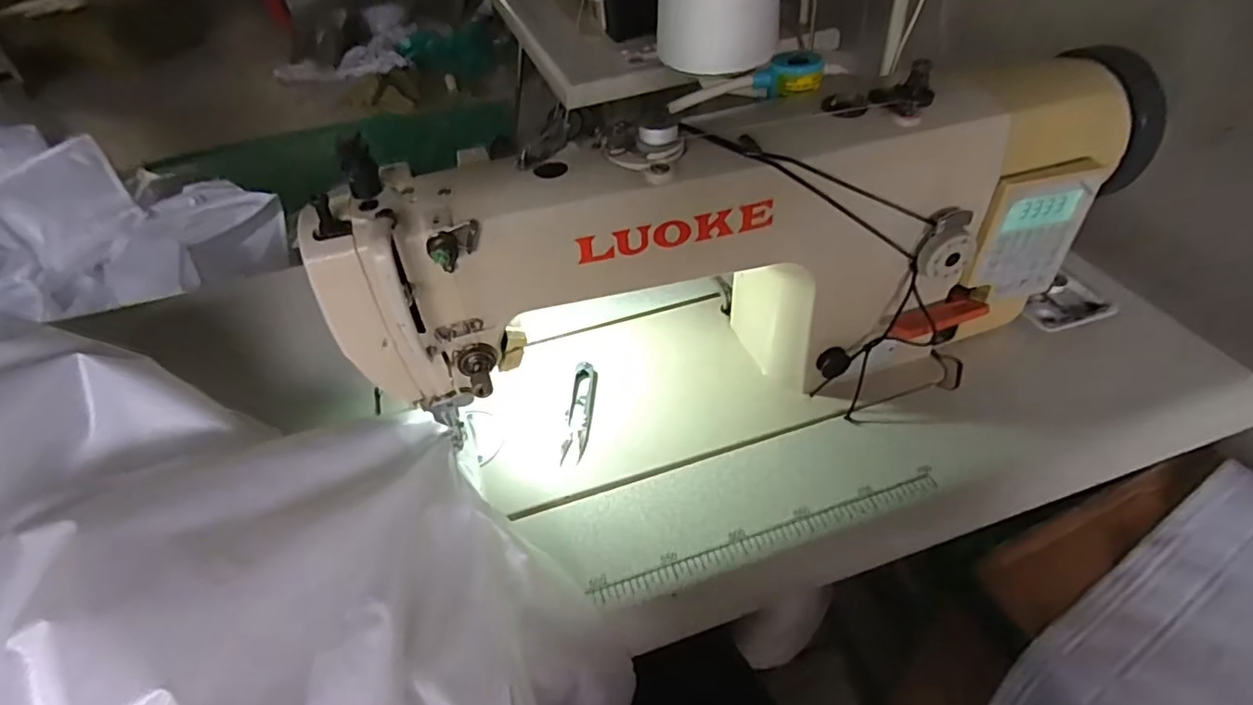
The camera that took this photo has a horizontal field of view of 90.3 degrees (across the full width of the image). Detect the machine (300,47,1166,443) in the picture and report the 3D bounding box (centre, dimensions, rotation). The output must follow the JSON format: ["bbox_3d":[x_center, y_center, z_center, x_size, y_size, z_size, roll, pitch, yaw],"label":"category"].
[{"bbox_3d":[0.101,-0.070,0.472,0.578,0.239,0.141,-13,45,-8],"label":"machine"}]

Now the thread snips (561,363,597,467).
[{"bbox_3d":[-0.039,0.048,0.520,0.020,0.007,0.100,0,44,6],"label":"thread snips"}]

